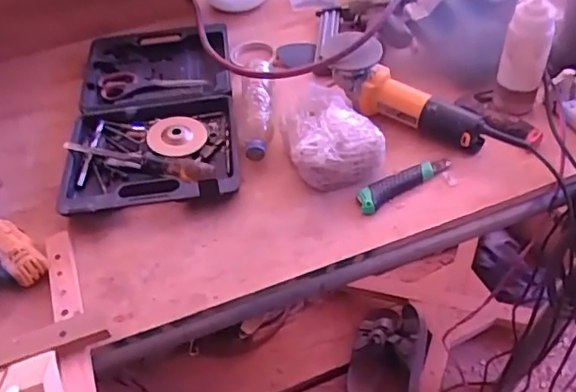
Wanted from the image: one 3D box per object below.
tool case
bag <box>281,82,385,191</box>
[{"bbox_3d":[-0.217,-0.142,0.913,0.248,0.061,0.394,-6,49,-3],"label":"tool case"},{"bbox_3d":[0.064,-0.092,0.847,0.131,0.073,0.149,-10,49,-6],"label":"bag"}]

